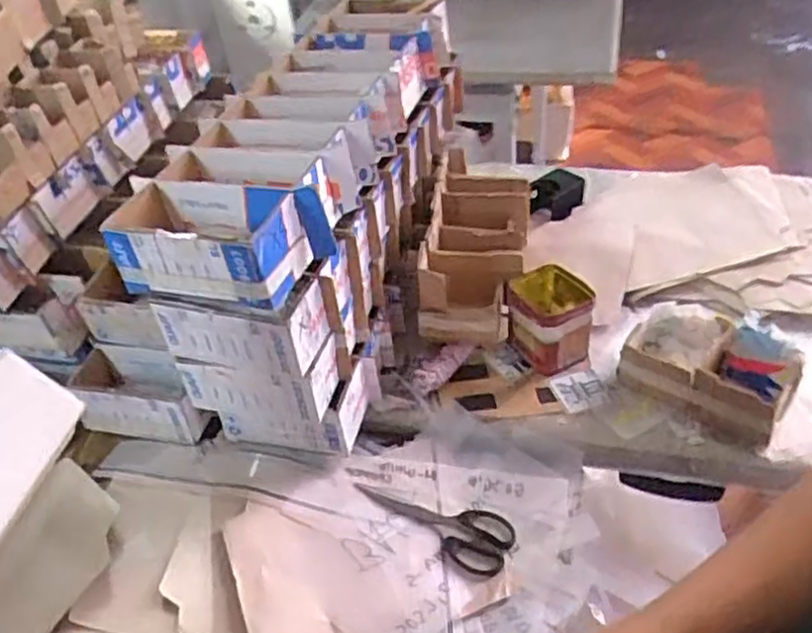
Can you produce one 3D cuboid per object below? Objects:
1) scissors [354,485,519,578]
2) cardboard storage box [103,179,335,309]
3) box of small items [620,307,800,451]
[{"bbox_3d":[0.027,0.220,0.789,0.174,0.020,0.072,14,46,23],"label":"scissors"},{"bbox_3d":[-0.175,-0.076,0.689,0.180,0.075,0.116,7,44,16],"label":"cardboard storage box"},{"bbox_3d":[0.350,0.060,0.844,0.175,0.058,0.135,29,53,34],"label":"box of small items"}]

